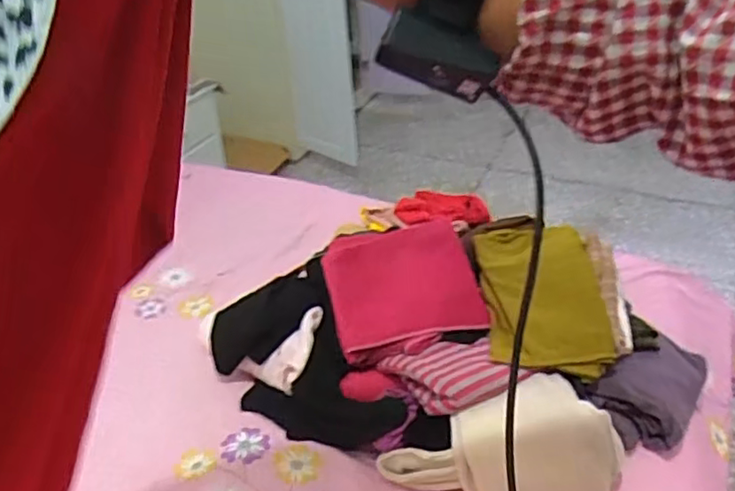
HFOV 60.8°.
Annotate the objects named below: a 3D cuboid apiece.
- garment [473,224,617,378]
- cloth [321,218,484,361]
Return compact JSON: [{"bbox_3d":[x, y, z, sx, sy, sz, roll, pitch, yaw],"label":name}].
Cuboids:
[{"bbox_3d":[0.266,0.069,0.963,0.181,0.066,0.275,-1,37,3],"label":"garment"},{"bbox_3d":[0.055,0.065,0.992,0.231,0.091,0.227,-8,38,-6],"label":"cloth"}]

